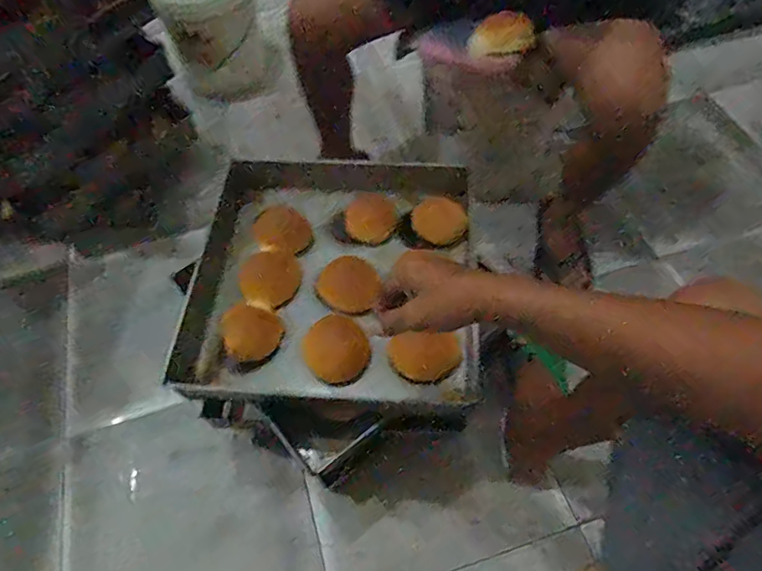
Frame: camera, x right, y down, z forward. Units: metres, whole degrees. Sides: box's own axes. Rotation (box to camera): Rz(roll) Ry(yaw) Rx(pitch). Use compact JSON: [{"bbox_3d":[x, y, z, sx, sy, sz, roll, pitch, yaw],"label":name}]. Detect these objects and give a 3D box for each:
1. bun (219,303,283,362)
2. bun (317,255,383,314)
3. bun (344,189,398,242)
[{"bbox_3d":[-0.198,0.071,0.767,0.090,0.042,0.086,-2,59,3],"label":"bun"},{"bbox_3d":[-0.053,0.001,0.812,0.100,0.037,0.088,23,63,16],"label":"bun"},{"bbox_3d":[-0.017,-0.116,0.846,0.085,0.034,0.079,-2,59,3],"label":"bun"}]

